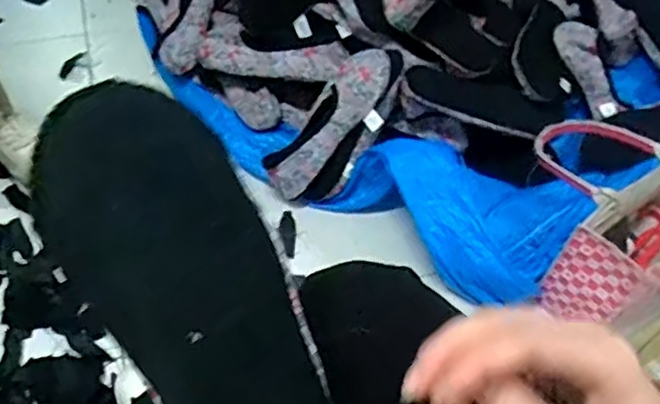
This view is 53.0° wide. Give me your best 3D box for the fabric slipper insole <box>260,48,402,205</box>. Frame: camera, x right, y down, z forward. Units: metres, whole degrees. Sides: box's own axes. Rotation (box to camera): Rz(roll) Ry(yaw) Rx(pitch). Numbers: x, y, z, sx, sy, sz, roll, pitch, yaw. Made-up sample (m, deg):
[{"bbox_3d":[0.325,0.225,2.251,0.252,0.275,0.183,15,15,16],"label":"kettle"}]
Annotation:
[{"bbox_3d":[0.009,-0.113,0.979,0.104,0.075,0.268,41,103,20],"label":"fabric slipper insole"}]

